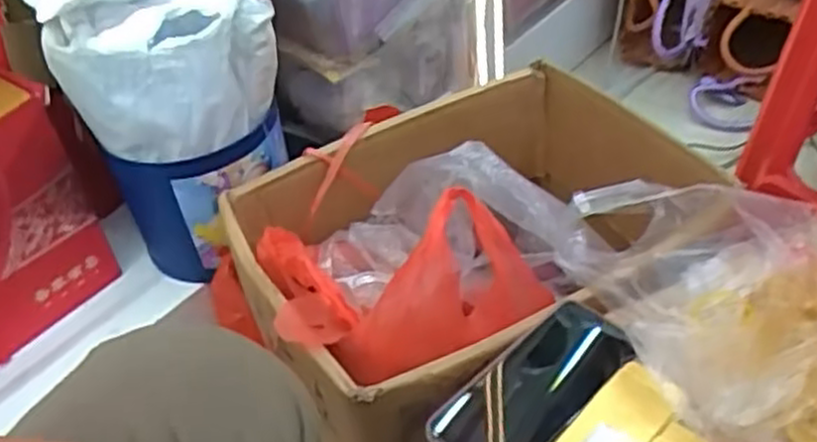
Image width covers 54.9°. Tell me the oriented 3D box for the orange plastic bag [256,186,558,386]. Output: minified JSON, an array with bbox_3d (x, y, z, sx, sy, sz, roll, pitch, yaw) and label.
[{"bbox_3d":[-0.022,0.058,0.695,0.258,0.128,0.132,2,42,9],"label":"orange plastic bag"}]

